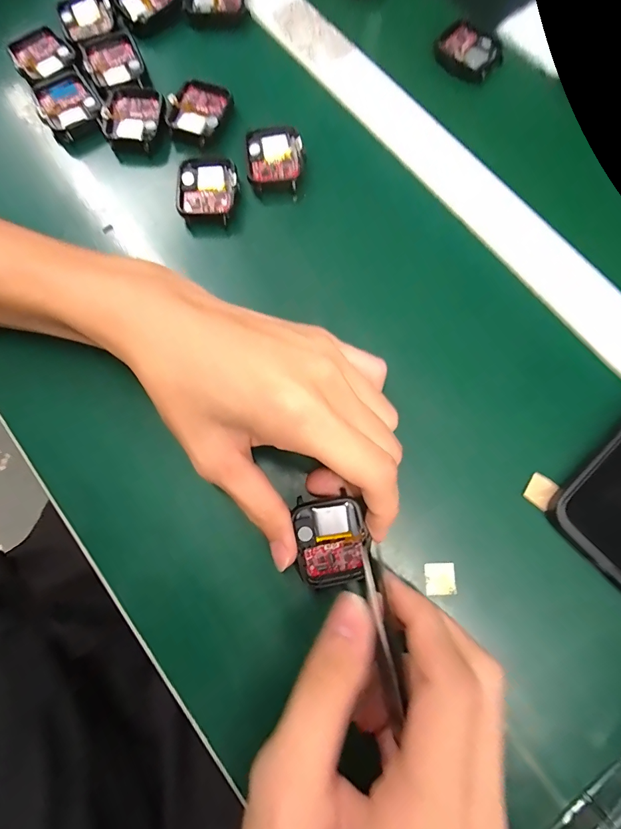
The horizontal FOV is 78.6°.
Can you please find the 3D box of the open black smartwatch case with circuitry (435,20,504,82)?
[{"bbox_3d":[0.115,-0.264,0.277,0.045,0.011,0.041,30,78,6],"label":"open black smartwatch case with circuitry"}]

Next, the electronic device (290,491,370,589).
[{"bbox_3d":[0.011,0.066,0.198,0.036,0.012,0.045,-9,92,-2],"label":"electronic device"}]

